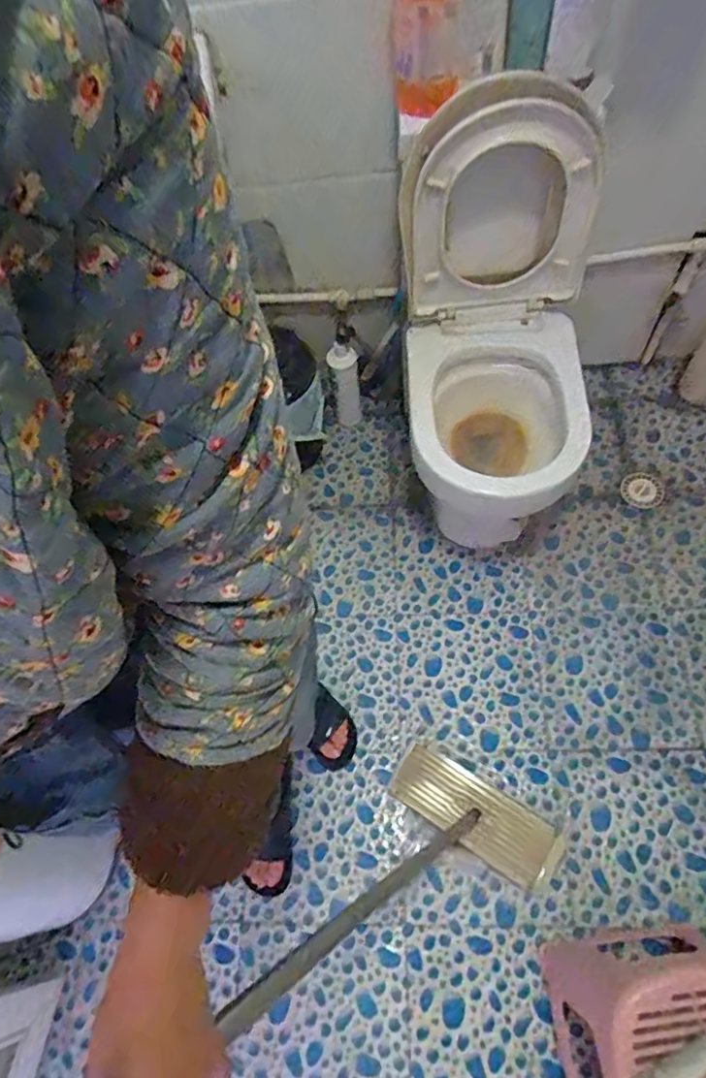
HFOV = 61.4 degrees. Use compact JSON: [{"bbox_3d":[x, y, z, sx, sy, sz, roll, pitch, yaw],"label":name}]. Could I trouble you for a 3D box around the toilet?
[{"bbox_3d":[0.298,-0.335,1.193,0.336,0.796,0.574,-3,62,5],"label":"toilet"}]

